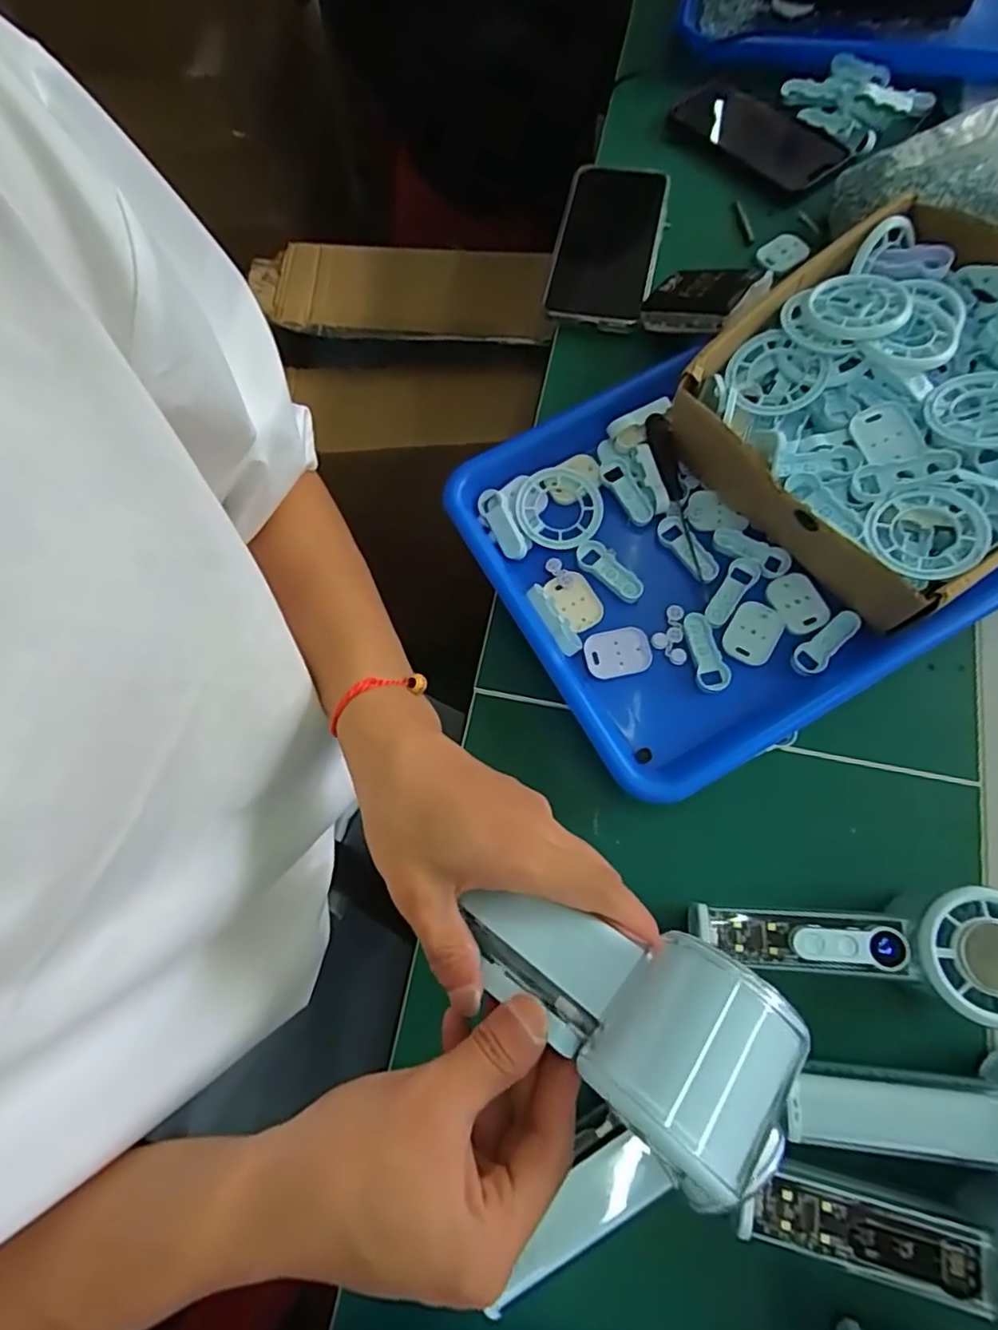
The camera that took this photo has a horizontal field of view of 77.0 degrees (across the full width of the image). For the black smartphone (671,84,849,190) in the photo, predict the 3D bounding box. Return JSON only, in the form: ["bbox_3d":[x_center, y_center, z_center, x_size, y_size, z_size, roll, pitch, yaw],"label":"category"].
[{"bbox_3d":[0.222,-0.457,0.542,0.075,0.015,0.163,-43,74,-11],"label":"black smartphone"}]

